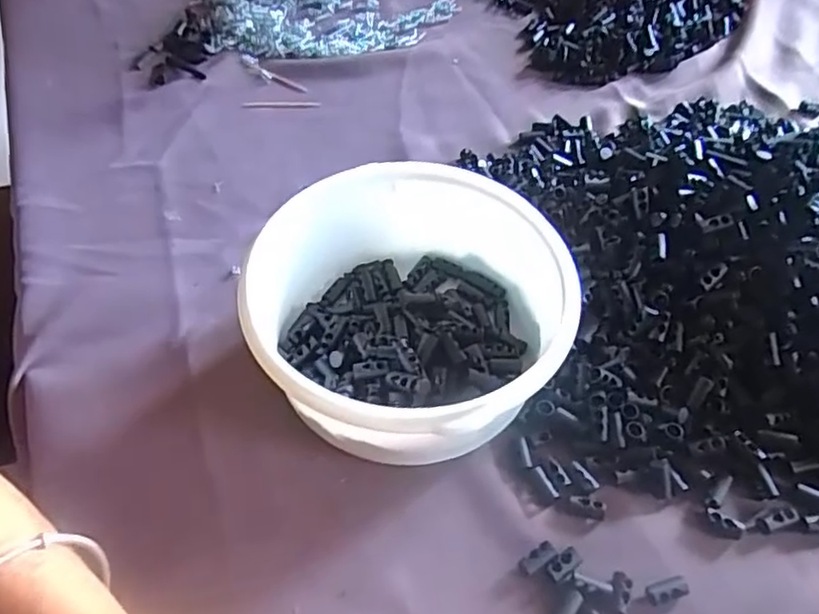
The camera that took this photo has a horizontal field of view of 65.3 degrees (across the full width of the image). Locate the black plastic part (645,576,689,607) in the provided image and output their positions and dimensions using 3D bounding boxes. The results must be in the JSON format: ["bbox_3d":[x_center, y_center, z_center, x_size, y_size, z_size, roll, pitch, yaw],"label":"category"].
[{"bbox_3d":[0.120,0.132,0.296,0.019,0.006,0.009,-21,55,2],"label":"black plastic part"}]

